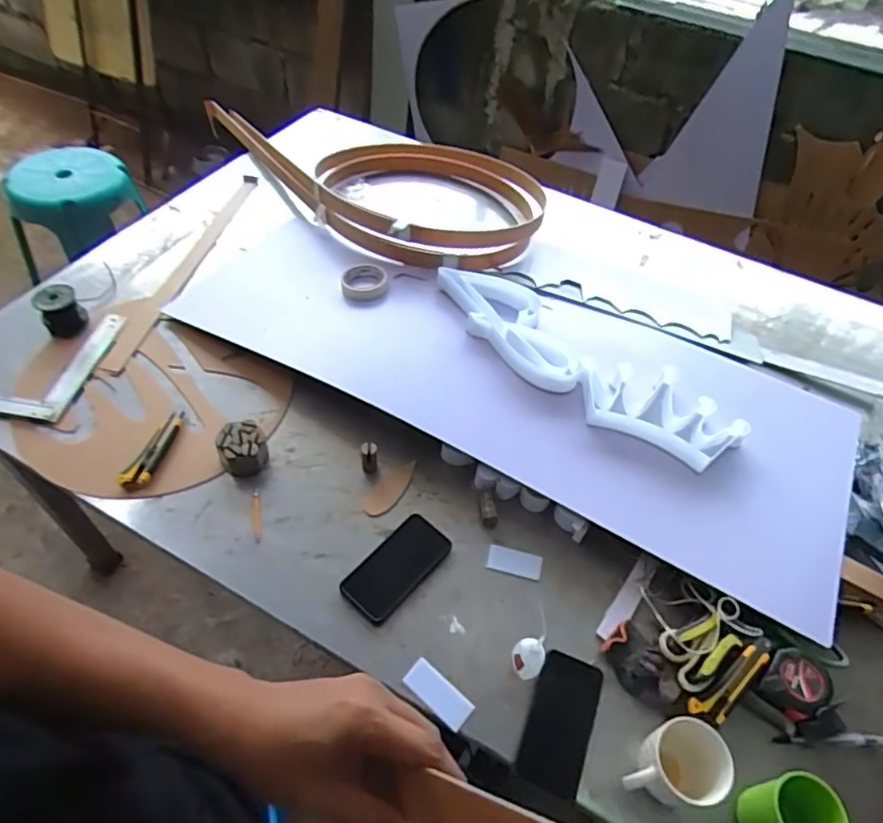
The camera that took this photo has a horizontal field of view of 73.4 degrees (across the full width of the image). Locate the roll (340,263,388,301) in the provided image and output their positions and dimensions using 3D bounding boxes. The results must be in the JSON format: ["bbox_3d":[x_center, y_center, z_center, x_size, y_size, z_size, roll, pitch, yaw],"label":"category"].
[{"bbox_3d":[-0.152,-0.254,1.169,0.090,0.024,0.080,-7,54,-10],"label":"roll"}]

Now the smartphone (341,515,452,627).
[{"bbox_3d":[-0.063,0.224,0.856,0.080,0.016,0.161,36,59,21],"label":"smartphone"}]

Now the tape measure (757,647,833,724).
[{"bbox_3d":[0.471,0.363,0.788,0.081,0.032,0.086,33,58,19],"label":"tape measure"}]

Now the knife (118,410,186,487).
[{"bbox_3d":[-0.449,0.059,0.935,0.037,0.019,0.144,18,54,10],"label":"knife"}]

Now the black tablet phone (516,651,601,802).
[{"bbox_3d":[0.153,0.397,0.759,0.078,0.016,0.157,19,54,10],"label":"black tablet phone"}]

